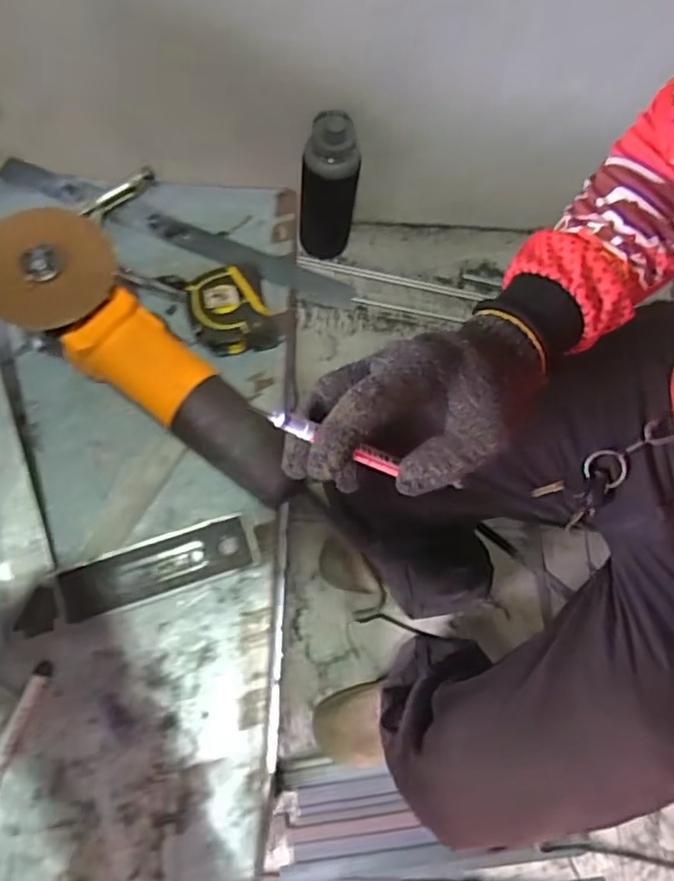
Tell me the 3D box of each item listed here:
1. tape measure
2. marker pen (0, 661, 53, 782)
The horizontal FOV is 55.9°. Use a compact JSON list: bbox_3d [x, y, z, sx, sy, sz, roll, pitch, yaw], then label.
[{"bbox_3d":[-0.091,-0.112,0.549,0.078,0.035,0.080,-25,73,-11],"label":"tape measure"},{"bbox_3d":[-0.229,0.216,0.438,0.014,0.008,0.123,18,70,4],"label":"marker pen"}]

